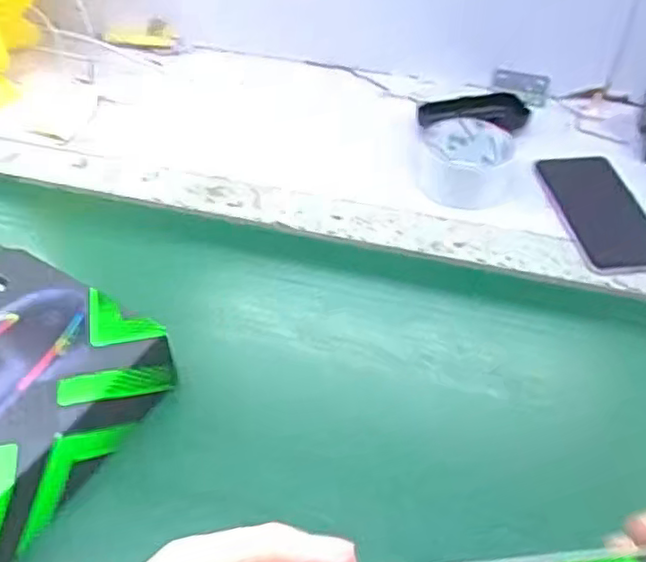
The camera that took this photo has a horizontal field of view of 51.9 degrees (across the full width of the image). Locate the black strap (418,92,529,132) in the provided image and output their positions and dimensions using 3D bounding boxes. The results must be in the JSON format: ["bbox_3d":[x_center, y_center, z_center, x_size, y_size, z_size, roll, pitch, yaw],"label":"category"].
[{"bbox_3d":[0.152,-0.177,0.681,0.107,0.020,0.040,1,48,-2],"label":"black strap"}]

